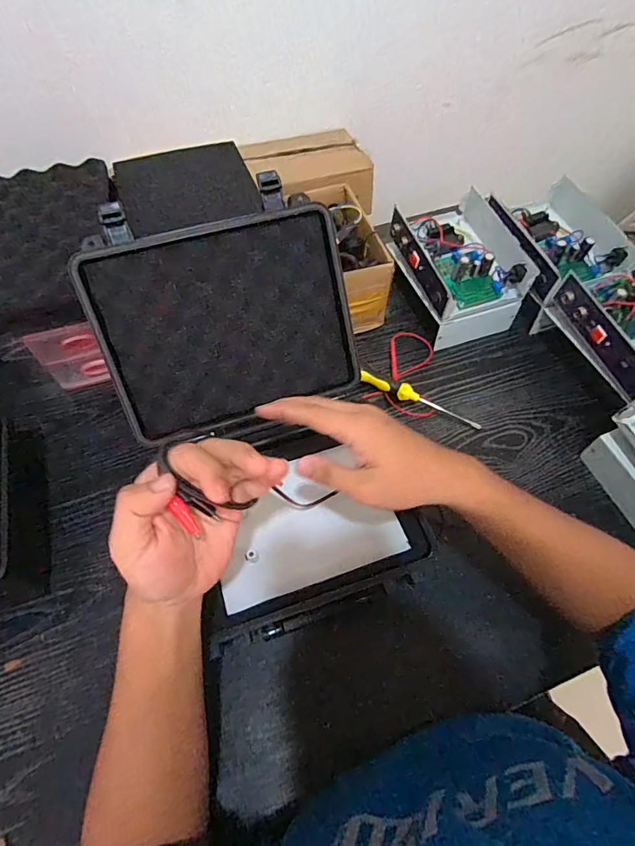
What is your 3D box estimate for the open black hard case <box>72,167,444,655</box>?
[{"bbox_3d":[-0.062,-0.012,0.496,0.276,0.261,0.423,-20,61,-11],"label":"open black hard case"}]

